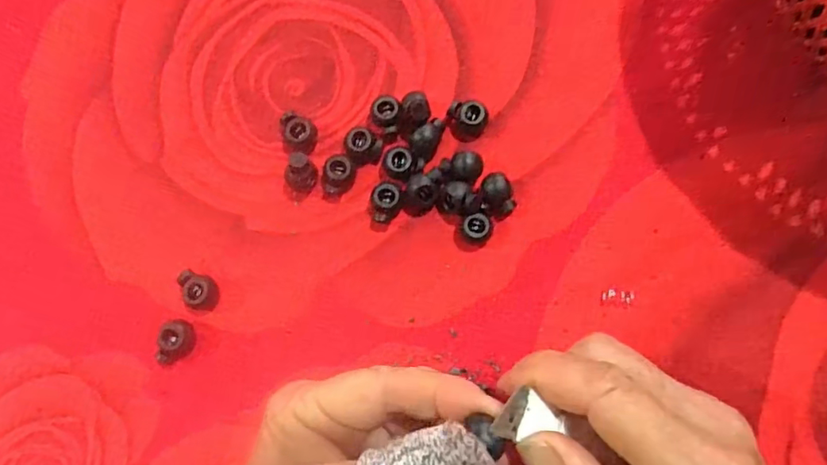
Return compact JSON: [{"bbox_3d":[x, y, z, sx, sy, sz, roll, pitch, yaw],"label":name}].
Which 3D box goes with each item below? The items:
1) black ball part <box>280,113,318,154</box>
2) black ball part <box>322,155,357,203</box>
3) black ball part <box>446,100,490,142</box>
[{"bbox_3d":[-0.056,-0.047,0.258,0.018,0.010,0.017,24,82,5],"label":"black ball part"},{"bbox_3d":[-0.035,-0.025,0.255,0.014,0.012,0.021,14,82,3],"label":"black ball part"},{"bbox_3d":[0.026,-0.053,0.257,0.019,0.011,0.016,6,81,2],"label":"black ball part"}]

